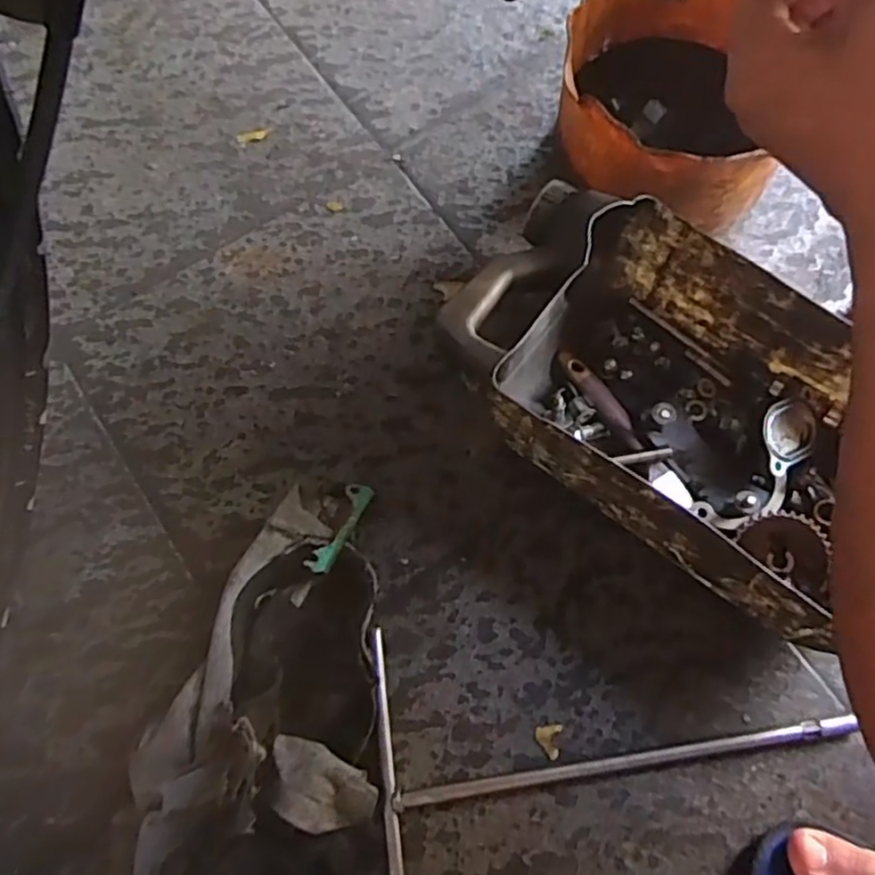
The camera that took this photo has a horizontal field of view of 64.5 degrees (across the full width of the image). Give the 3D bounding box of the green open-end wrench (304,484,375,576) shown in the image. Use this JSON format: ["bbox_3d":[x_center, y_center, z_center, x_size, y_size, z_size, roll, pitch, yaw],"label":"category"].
[{"bbox_3d":[-0.065,0.059,0.461,0.018,0.004,0.071,22,53,7],"label":"green open-end wrench"}]

